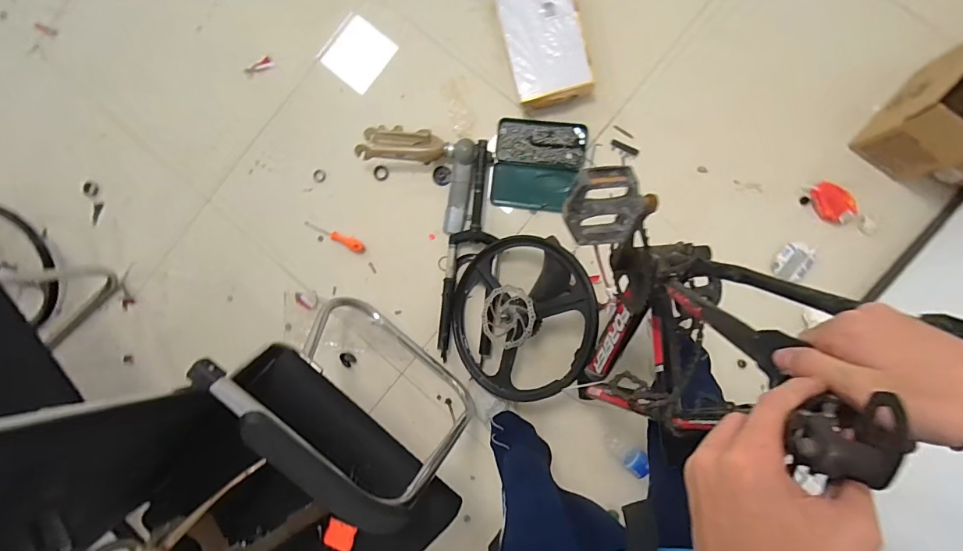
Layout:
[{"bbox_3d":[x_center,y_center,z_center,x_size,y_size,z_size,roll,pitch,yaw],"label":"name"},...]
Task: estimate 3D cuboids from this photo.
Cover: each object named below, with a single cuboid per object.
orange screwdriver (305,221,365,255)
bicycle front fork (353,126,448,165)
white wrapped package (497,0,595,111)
[{"bbox_3d":[-0.427,-0.120,1.312,0.198,0.028,0.037,29,93,6],"label":"orange screwdriver"},{"bbox_3d":[-0.221,-0.366,1.242,0.241,0.059,0.107,2,88,2],"label":"bicycle front fork"},{"bbox_3d":[0.164,-0.643,1.197,0.201,0.069,0.369,-13,88,6],"label":"white wrapped package"}]

